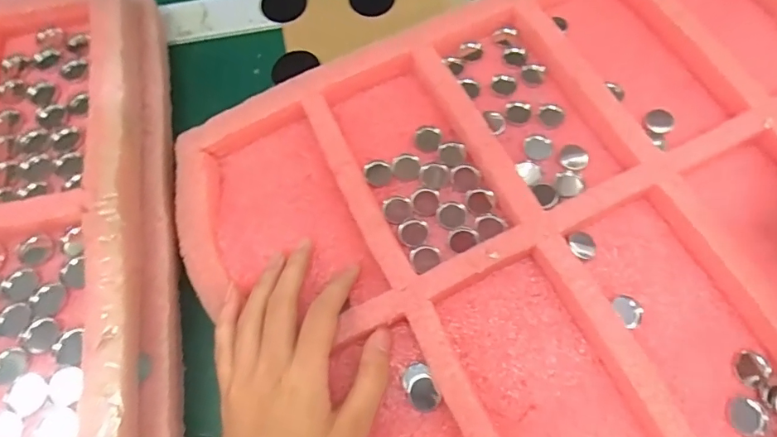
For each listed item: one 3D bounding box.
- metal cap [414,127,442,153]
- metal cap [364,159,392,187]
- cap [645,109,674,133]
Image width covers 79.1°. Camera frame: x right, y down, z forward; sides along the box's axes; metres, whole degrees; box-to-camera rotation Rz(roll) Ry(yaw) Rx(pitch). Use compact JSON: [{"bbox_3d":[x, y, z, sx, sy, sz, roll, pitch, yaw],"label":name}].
[{"bbox_3d":[0.026,-0.052,0.311,0.016,0.007,0.015,0,68,0],"label":"metal cap"},{"bbox_3d":[-0.006,-0.030,0.304,0.017,0.004,0.018,-1,67,2],"label":"metal cap"},{"bbox_3d":[0.176,-0.063,0.304,0.015,0.005,0.016,0,68,0],"label":"cap"}]

